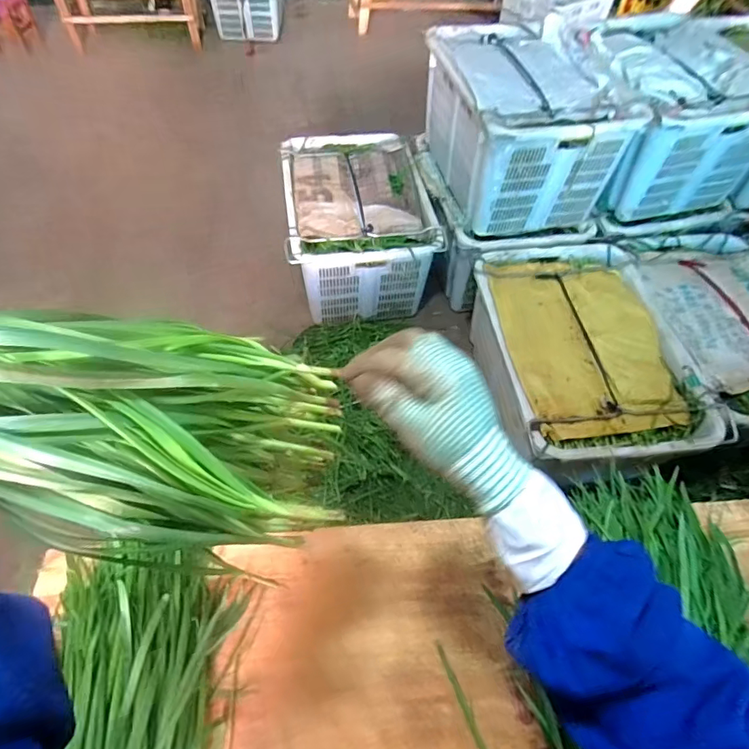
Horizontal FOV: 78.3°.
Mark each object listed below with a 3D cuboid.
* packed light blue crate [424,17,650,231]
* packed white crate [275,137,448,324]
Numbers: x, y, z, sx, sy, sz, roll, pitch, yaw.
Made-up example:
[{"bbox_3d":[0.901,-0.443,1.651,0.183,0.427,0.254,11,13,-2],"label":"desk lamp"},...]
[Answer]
[{"bbox_3d":[0.458,-0.798,1.499,0.490,0.375,0.656,-10,57,-10],"label":"packed light blue crate"},{"bbox_3d":[-0.069,-0.561,1.725,0.493,0.344,0.680,-4,56,-7],"label":"packed white crate"}]

